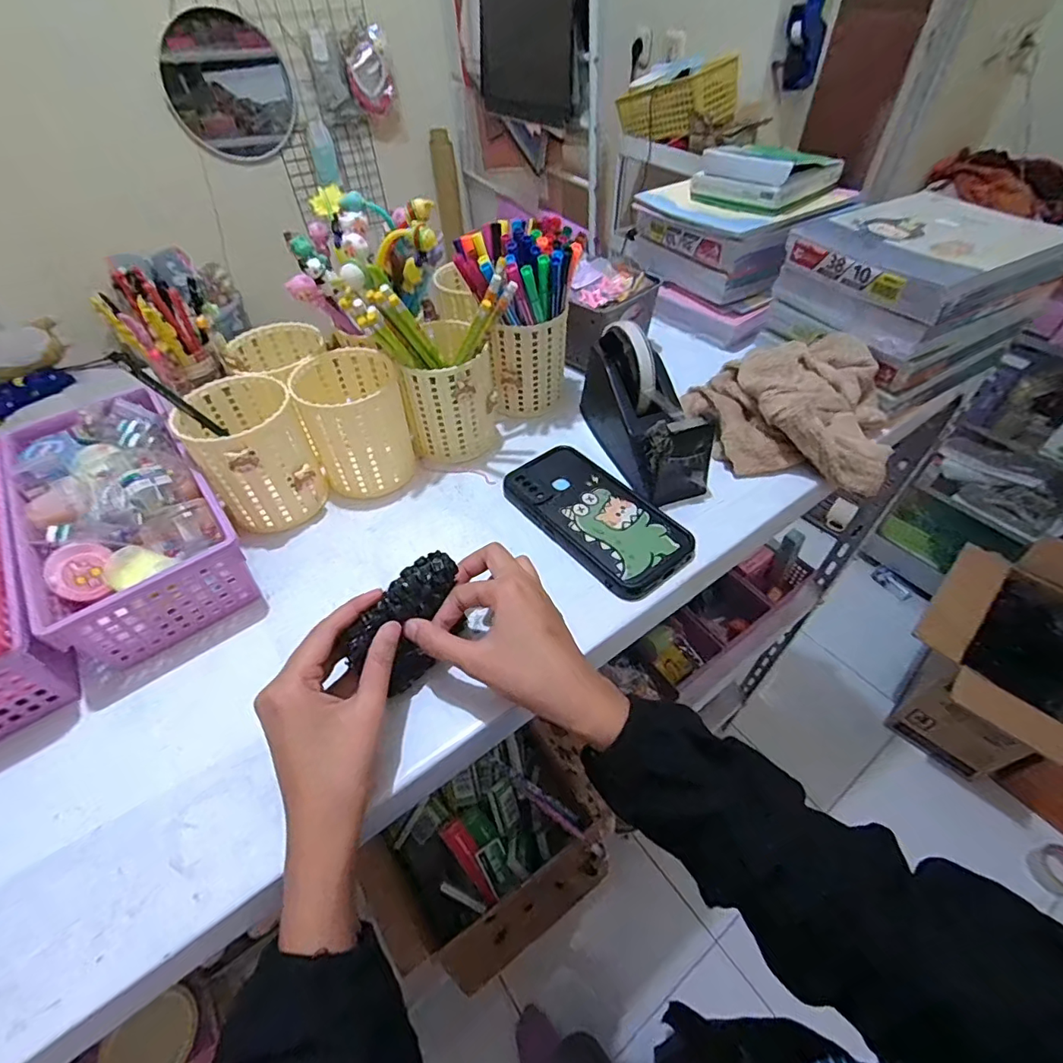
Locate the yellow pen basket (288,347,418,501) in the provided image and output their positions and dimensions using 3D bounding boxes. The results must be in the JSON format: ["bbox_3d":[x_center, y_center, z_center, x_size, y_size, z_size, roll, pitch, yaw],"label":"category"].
[{"bbox_3d":[-0.149,-0.091,0.454,0.082,0.101,0.083,-23,52,-17],"label":"yellow pen basket"}]

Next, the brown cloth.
[{"bbox_3d":[0.235,-0.118,0.476,0.168,0.069,0.132,4,49,6],"label":"brown cloth"}]

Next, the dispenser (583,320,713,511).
[{"bbox_3d":[0.099,-0.114,0.454,0.054,0.090,0.151,-16,50,-12],"label":"dispenser"}]

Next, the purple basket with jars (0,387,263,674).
[{"bbox_3d":[-0.315,-0.016,0.408,0.115,0.083,0.235,-32,54,-23],"label":"purple basket with jars"}]

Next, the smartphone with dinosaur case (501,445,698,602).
[{"bbox_3d":[0.052,-0.013,0.434,0.084,0.014,0.161,-30,54,-22],"label":"smartphone with dinosaur case"}]

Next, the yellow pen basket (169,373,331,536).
[{"bbox_3d":[-0.225,-0.062,0.431,0.079,0.103,0.089,-26,52,-19],"label":"yellow pen basket"}]

